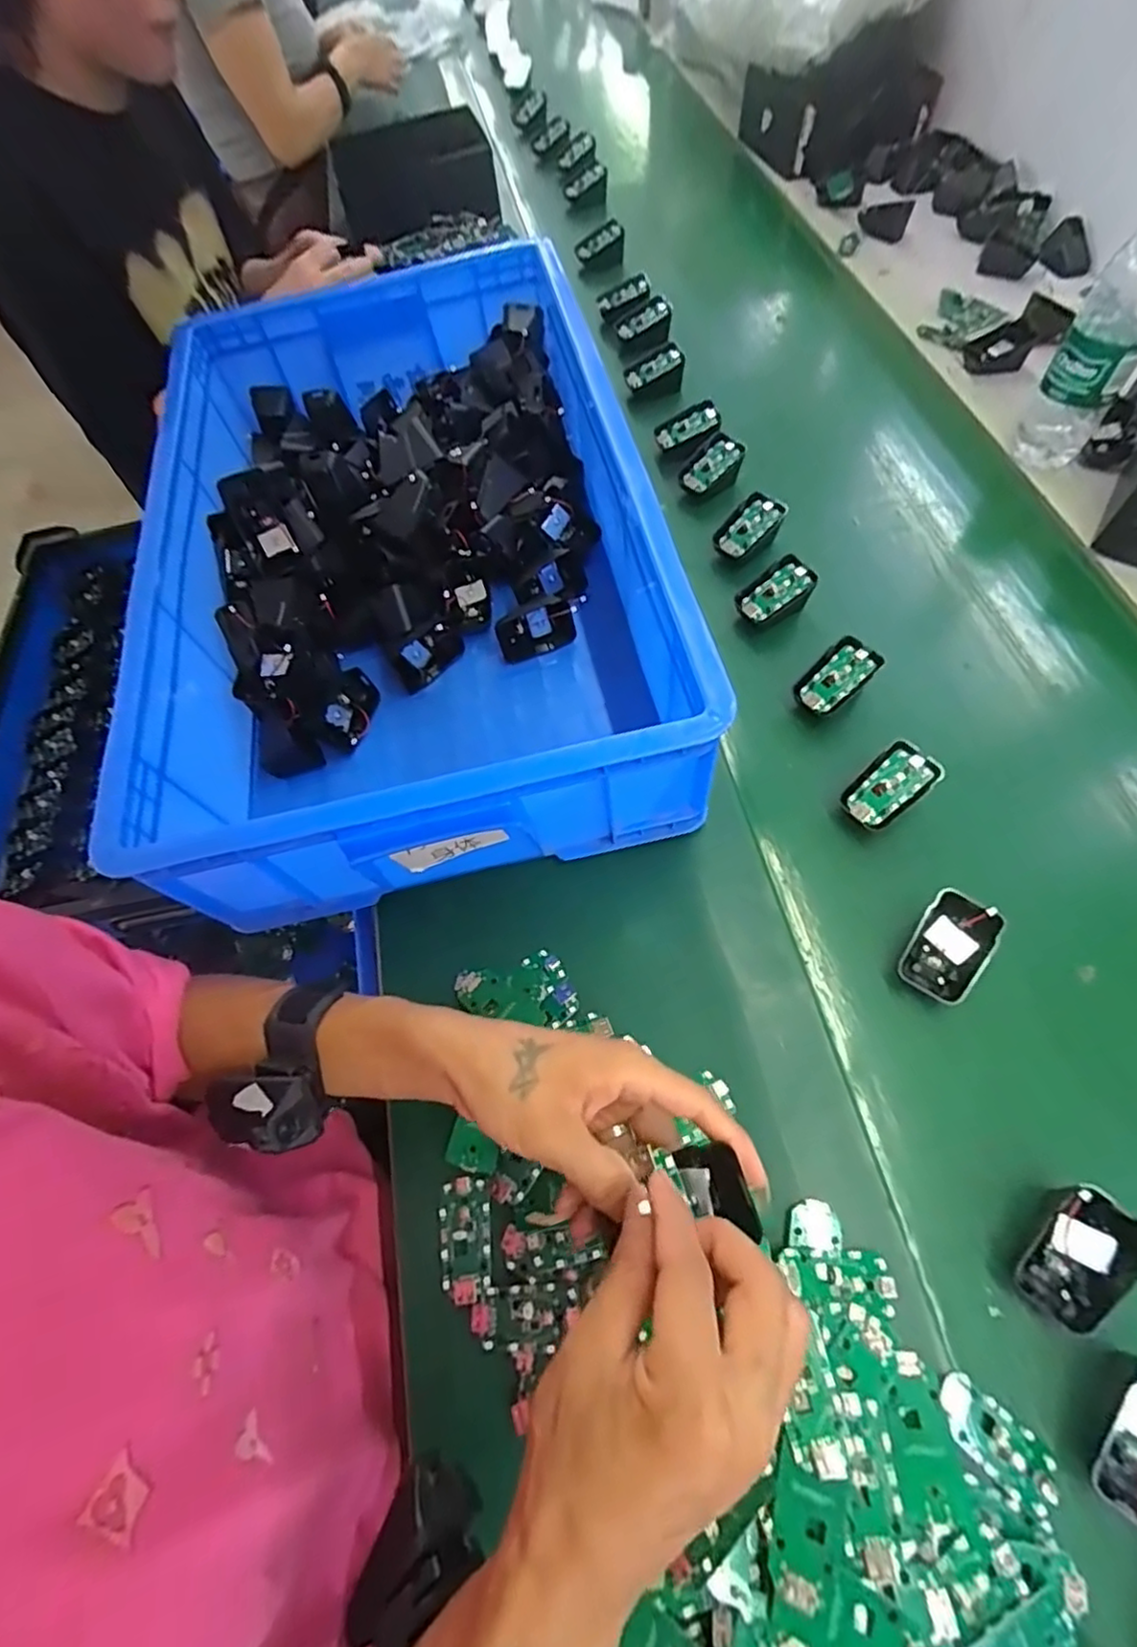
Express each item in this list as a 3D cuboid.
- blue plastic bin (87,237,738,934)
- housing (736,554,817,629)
[{"bbox_3d":[-0.162,-0.257,0.578,0.415,0.139,0.647,-11,63,-4],"label":"blue plastic bin"},{"bbox_3d":[0.188,-0.209,0.604,0.066,0.040,0.038,-27,66,-12],"label":"housing"}]

